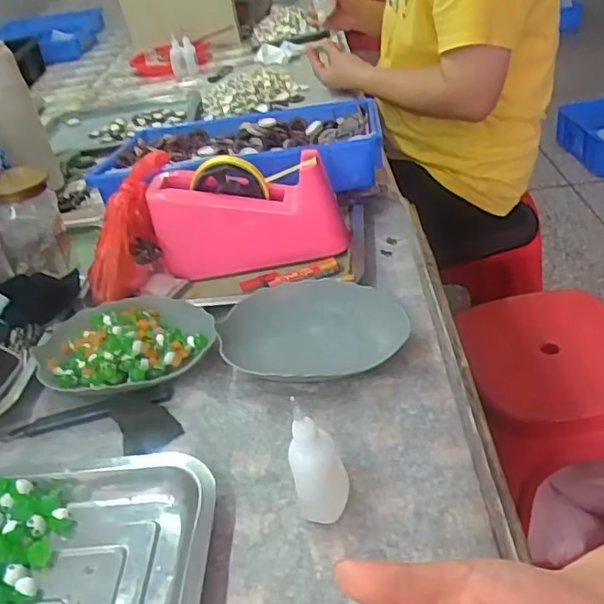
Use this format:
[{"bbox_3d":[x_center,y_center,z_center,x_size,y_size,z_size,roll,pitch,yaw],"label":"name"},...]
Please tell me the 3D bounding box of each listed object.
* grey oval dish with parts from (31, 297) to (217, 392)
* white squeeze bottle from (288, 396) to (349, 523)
[{"bbox_3d":[-0.168,0.038,0.555,0.169,0.027,0.111,-5,36,6],"label":"grey oval dish with parts"},{"bbox_3d":[0.011,0.104,0.383,0.034,0.090,0.035,-9,36,1],"label":"white squeeze bottle"}]

